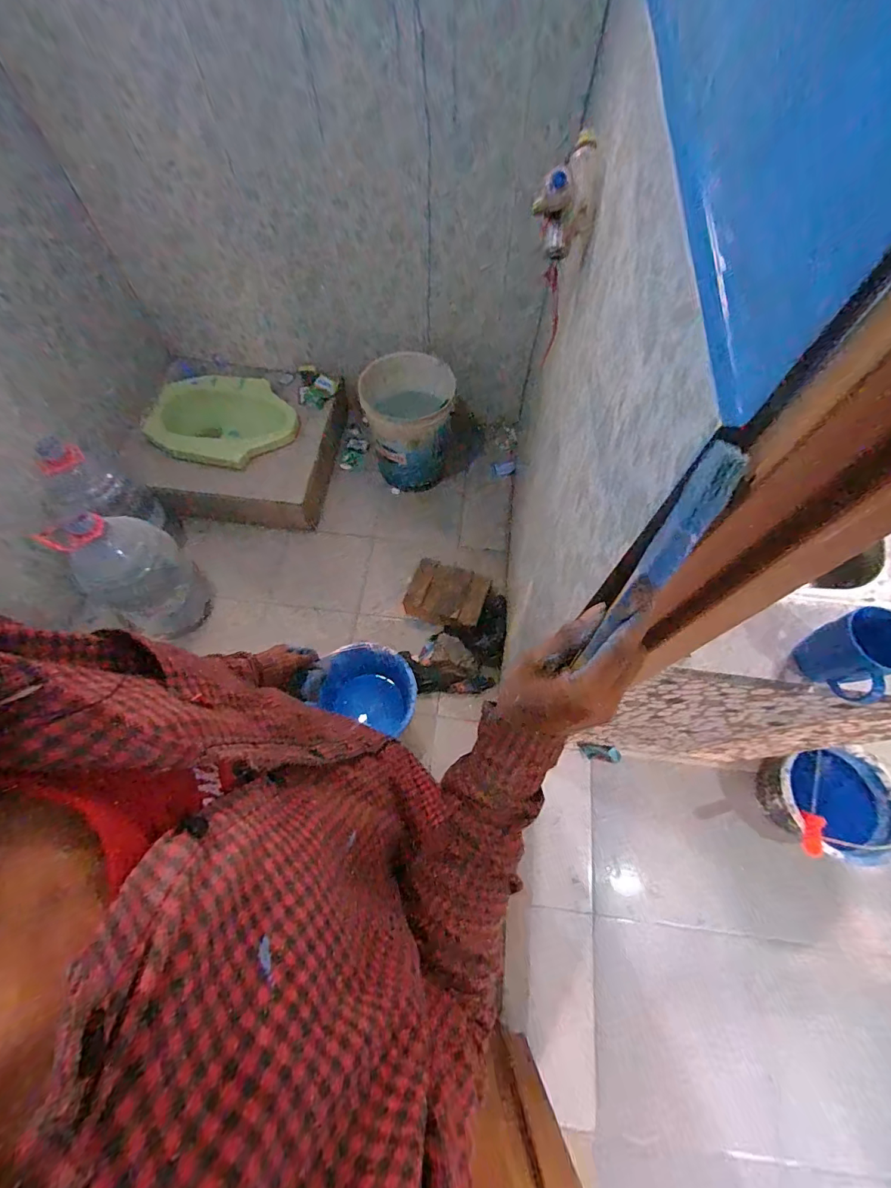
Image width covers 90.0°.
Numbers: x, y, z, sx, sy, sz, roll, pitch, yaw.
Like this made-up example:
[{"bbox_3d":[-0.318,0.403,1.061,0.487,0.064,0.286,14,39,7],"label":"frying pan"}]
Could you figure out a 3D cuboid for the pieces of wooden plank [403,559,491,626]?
[{"bbox_3d":[-0.001,-0.004,1.453,0.262,0.030,0.197,15,72,22],"label":"pieces of wooden plank"}]

